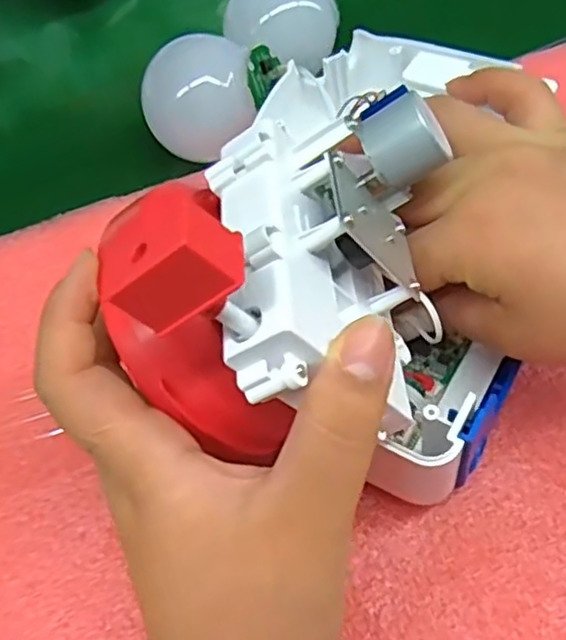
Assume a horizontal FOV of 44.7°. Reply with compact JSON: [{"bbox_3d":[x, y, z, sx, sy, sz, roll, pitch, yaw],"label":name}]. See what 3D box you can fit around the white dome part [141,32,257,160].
[{"bbox_3d":[-0.042,-0.106,0.326,0.048,0.049,0.042,-17,58,-6],"label":"white dome part"}]

